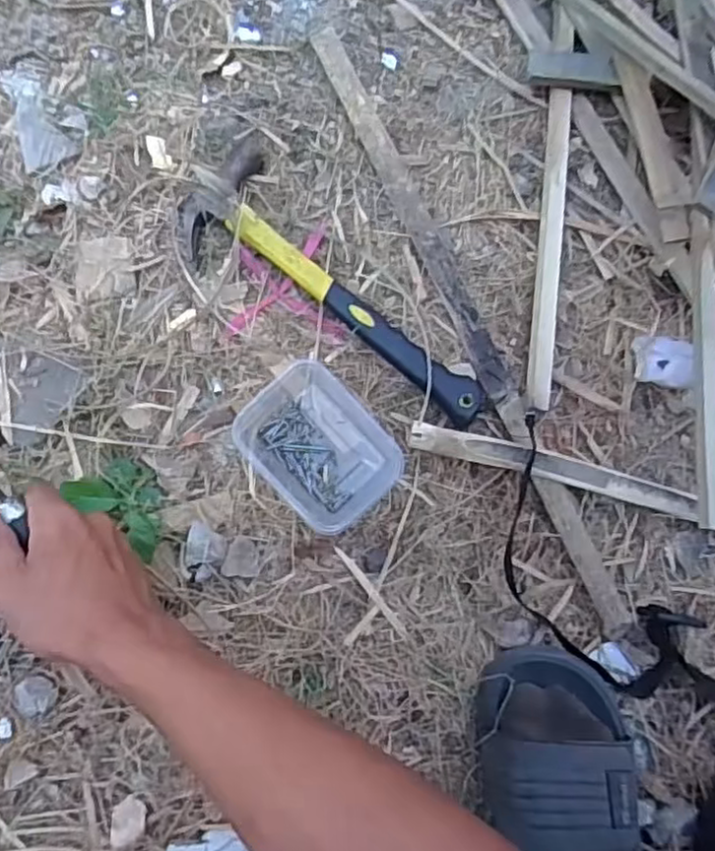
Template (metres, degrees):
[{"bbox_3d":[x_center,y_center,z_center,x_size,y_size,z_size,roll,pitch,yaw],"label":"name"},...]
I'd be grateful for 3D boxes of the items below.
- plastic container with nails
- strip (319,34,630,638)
[{"bbox_3d":[-0.028,0.013,0.496,0.089,0.039,0.111,-43,91,-7],"label":"plastic container with nails"},{"bbox_3d":[0.091,-0.076,0.531,0.031,0.019,0.509,-25,89,-7],"label":"strip"}]

